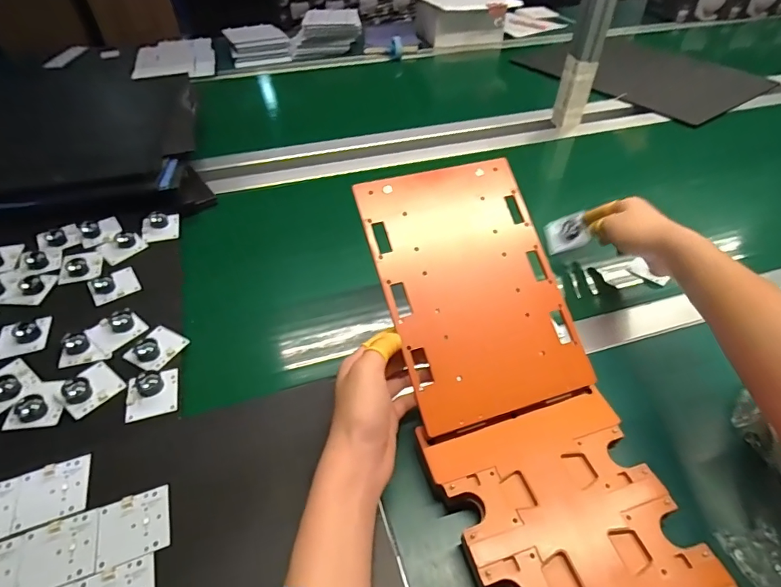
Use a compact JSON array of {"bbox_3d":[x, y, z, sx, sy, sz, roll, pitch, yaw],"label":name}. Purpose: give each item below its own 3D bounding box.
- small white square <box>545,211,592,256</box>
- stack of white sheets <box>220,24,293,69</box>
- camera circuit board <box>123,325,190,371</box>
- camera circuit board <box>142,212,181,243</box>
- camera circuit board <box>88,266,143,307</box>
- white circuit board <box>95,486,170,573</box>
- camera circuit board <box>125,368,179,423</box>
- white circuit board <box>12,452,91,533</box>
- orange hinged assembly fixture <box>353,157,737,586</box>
[{"bbox_3d":[0.230,-0.078,0.571,0.053,0.043,0.009,-18,-5,36],"label":"small white square"},{"bbox_3d":[-0.353,-0.667,1.169,0.155,0.052,0.177,-17,47,-15],"label":"stack of white sheets"},{"bbox_3d":[-0.244,0.053,0.452,0.046,0.016,0.049,21,47,18],"label":"camera circuit board"},{"bbox_3d":[-0.307,-0.091,0.581,0.045,0.018,0.043,-9,45,-12],"label":"camera circuit board"},{"bbox_3d":[-0.325,-0.014,0.512,0.050,0.015,0.042,-25,50,-26],"label":"camera circuit board"},{"bbox_3d":[-0.181,0.164,0.309,0.047,0.004,0.044,-13,46,-16],"label":"white circuit board"},{"bbox_3d":[-0.227,0.094,0.414,0.044,0.018,0.047,-11,46,-13],"label":"camera circuit board"},{"bbox_3d":[-0.253,0.148,0.327,0.047,0.004,0.045,-15,47,-18],"label":"white circuit board"},{"bbox_3d":[0.106,0.088,0.350,0.160,0.067,0.442,-12,63,-14],"label":"orange hinged assembly fixture"}]

